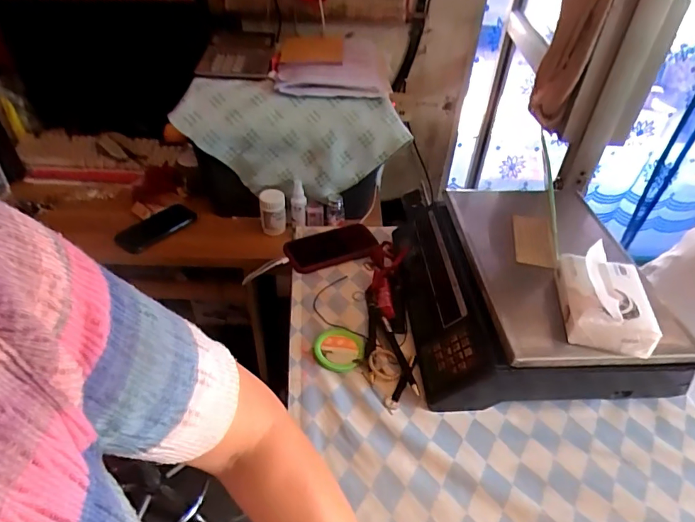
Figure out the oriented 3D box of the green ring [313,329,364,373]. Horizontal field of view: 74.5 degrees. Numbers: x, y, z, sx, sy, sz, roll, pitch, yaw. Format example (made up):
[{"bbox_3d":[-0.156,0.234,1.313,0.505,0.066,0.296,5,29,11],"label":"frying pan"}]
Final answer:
[{"bbox_3d":[-0.012,0.119,0.626,0.067,0.014,0.073,2,41,-2],"label":"green ring"}]

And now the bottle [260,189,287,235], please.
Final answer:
[{"bbox_3d":[-0.166,-0.111,1.018,0.056,0.083,0.064,-2,41,-6],"label":"bottle"}]

